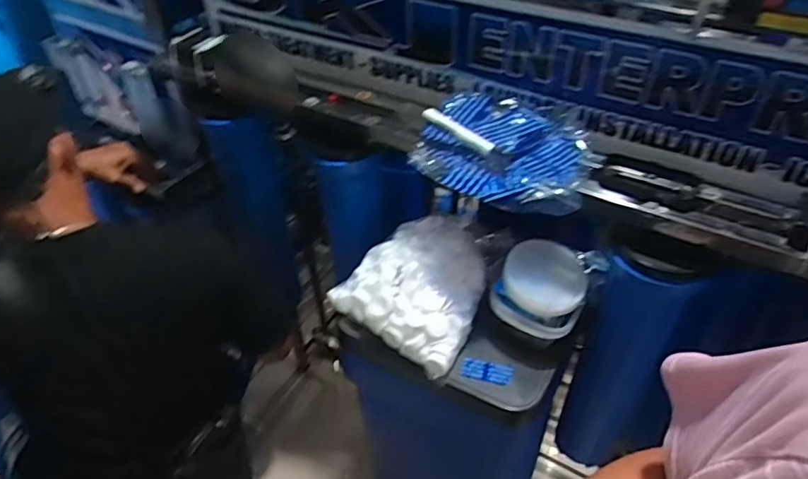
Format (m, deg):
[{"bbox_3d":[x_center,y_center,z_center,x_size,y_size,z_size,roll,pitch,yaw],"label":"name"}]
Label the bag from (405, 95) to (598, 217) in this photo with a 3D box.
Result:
[{"bbox_3d":[0.128,-0.113,0.717,0.220,0.043,0.176,19,46,20],"label":"bag"}]

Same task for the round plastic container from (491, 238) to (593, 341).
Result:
[{"bbox_3d":[0.194,0.068,0.788,0.131,0.054,0.131,3,59,-6],"label":"round plastic container"}]

